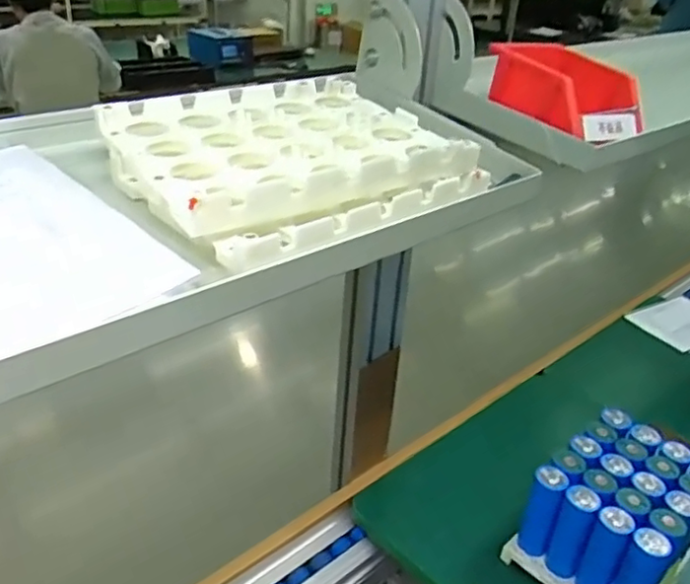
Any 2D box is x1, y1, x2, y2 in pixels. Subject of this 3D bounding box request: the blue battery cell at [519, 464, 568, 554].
[{"bbox_3d":[0.257,0.289,0.851,0.038,0.127,0.045,15,32,18],"label":"blue battery cell"}]

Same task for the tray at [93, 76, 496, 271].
[{"bbox_3d":[-0.042,-0.107,0.500,0.252,0.049,0.205,-22,39,-38],"label":"tray"}]

